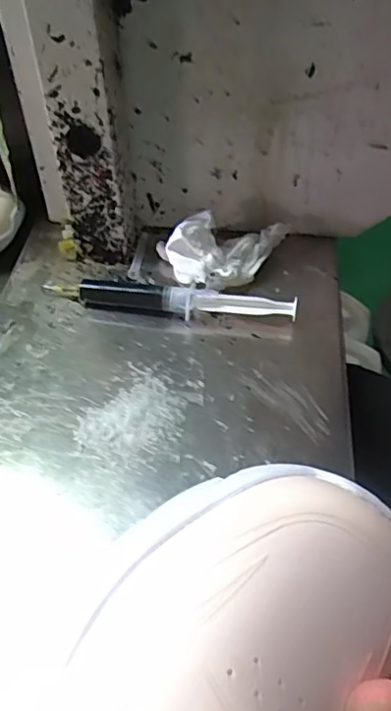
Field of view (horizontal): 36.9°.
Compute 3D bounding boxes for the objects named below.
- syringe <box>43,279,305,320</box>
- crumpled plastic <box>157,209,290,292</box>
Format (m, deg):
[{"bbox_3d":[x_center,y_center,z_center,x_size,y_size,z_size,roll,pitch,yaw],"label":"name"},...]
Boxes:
[{"bbox_3d":[-0.018,-0.037,0.390,0.167,0.016,0.015,6,50,6],"label":"syringe"},{"bbox_3d":[0.019,-0.073,0.403,0.089,0.034,0.054,0,49,0],"label":"crumpled plastic"}]

